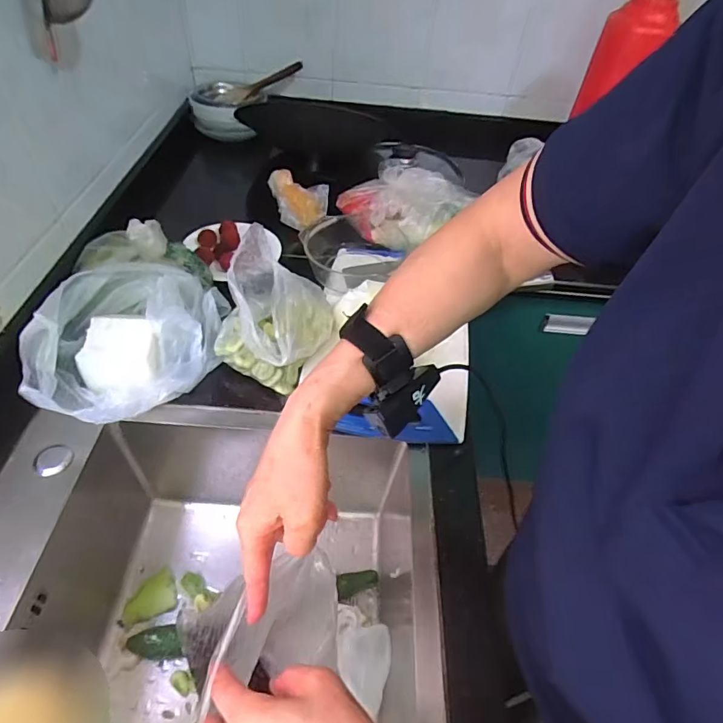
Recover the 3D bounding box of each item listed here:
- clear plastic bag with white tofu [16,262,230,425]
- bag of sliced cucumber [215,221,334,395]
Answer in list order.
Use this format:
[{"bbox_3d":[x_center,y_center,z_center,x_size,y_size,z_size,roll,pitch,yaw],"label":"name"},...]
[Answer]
[{"bbox_3d":[-0.267,-0.022,0.548,0.213,0.091,0.182,-13,51,-17],"label":"clear plastic bag with white tofu"},{"bbox_3d":[-0.105,-0.069,0.562,0.120,0.139,0.131,21,50,12],"label":"bag of sliced cucumber"}]

